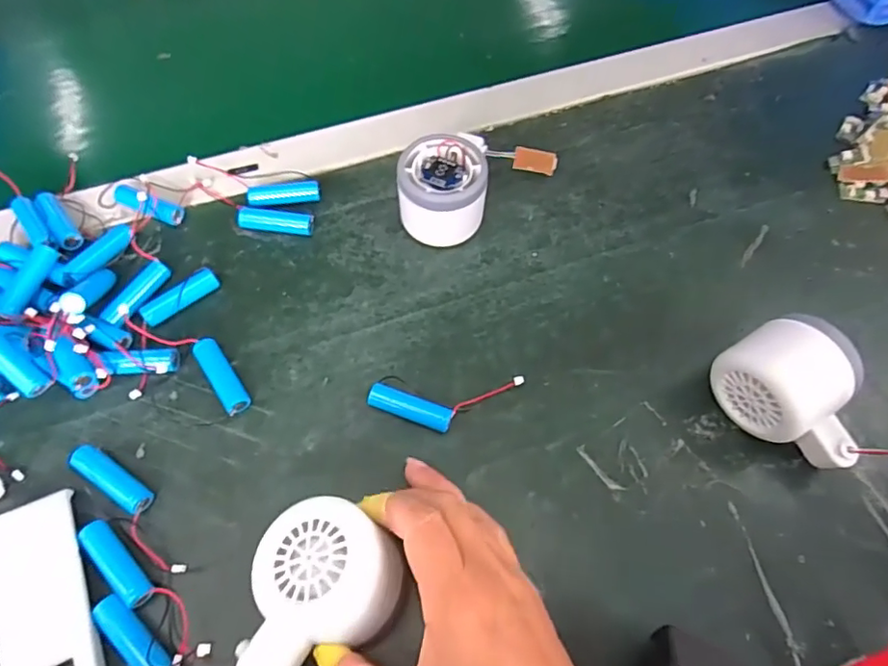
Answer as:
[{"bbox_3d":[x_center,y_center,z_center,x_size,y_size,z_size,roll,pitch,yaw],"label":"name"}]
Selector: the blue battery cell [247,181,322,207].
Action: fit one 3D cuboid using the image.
[{"bbox_3d":[-0.116,-0.101,0.409,0.051,0.011,0.013,-9,62,-5],"label":"blue battery cell"}]

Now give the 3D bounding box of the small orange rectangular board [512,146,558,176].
[{"bbox_3d":[0.068,-0.127,0.416,0.032,0.016,0.005,8,19,-9],"label":"small orange rectangular board"}]

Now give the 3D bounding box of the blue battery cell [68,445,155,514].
[{"bbox_3d":[-0.185,0.081,0.312,0.052,0.016,0.014,30,66,15],"label":"blue battery cell"}]

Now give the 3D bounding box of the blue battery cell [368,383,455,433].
[{"bbox_3d":[-0.020,0.046,0.335,0.050,0.013,0.015,19,64,9],"label":"blue battery cell"}]

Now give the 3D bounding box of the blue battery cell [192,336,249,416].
[{"bbox_3d":[-0.137,0.026,0.344,0.014,0.013,0.052,-33,67,-16],"label":"blue battery cell"}]

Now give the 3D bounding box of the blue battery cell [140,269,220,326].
[{"bbox_3d":[-0.174,-0.024,0.369,0.050,0.016,0.014,-40,69,-19],"label":"blue battery cell"}]

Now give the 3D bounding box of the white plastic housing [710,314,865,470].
[{"bbox_3d":[0.200,0.036,0.317,0.058,0.057,0.082,-23,65,-12],"label":"white plastic housing"}]

